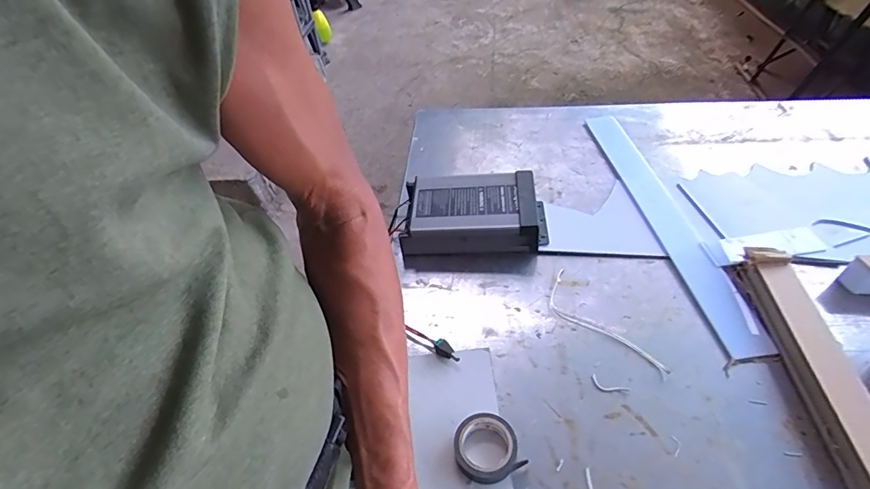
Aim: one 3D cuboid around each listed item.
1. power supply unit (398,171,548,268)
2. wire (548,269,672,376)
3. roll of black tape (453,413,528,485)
[{"bbox_3d":[0.052,-0.043,0.603,0.194,0.055,0.121,-4,47,1],"label":"power supply unit"},{"bbox_3d":[0.181,0.093,0.506,0.050,0.007,0.162,-26,50,-18],"label":"wire"},{"bbox_3d":[0.047,0.189,0.414,0.056,0.022,0.057,-2,47,2],"label":"roll of black tape"}]

